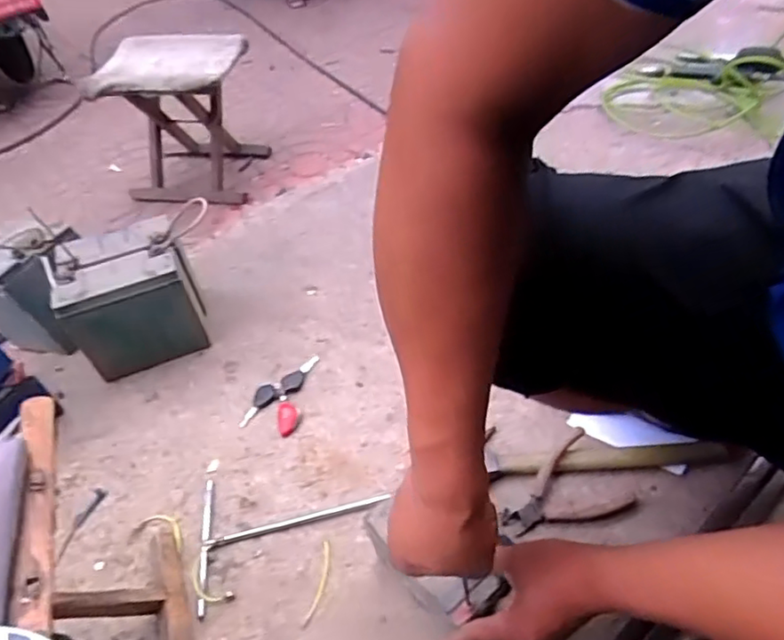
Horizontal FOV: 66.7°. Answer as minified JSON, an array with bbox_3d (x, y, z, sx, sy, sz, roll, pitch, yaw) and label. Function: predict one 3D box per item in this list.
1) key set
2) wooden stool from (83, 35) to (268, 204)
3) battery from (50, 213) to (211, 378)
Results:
[{"bbox_3d":[-0.165,0.106,0.907,0.080,0.010,0.143,10,51,13],"label":"key set"},{"bbox_3d":[-0.443,-0.429,1.288,0.274,0.294,0.217,4,50,8],"label":"wooden stool"},{"bbox_3d":[-0.405,-0.027,0.950,0.189,0.179,0.137,-22,51,-13],"label":"battery"}]

